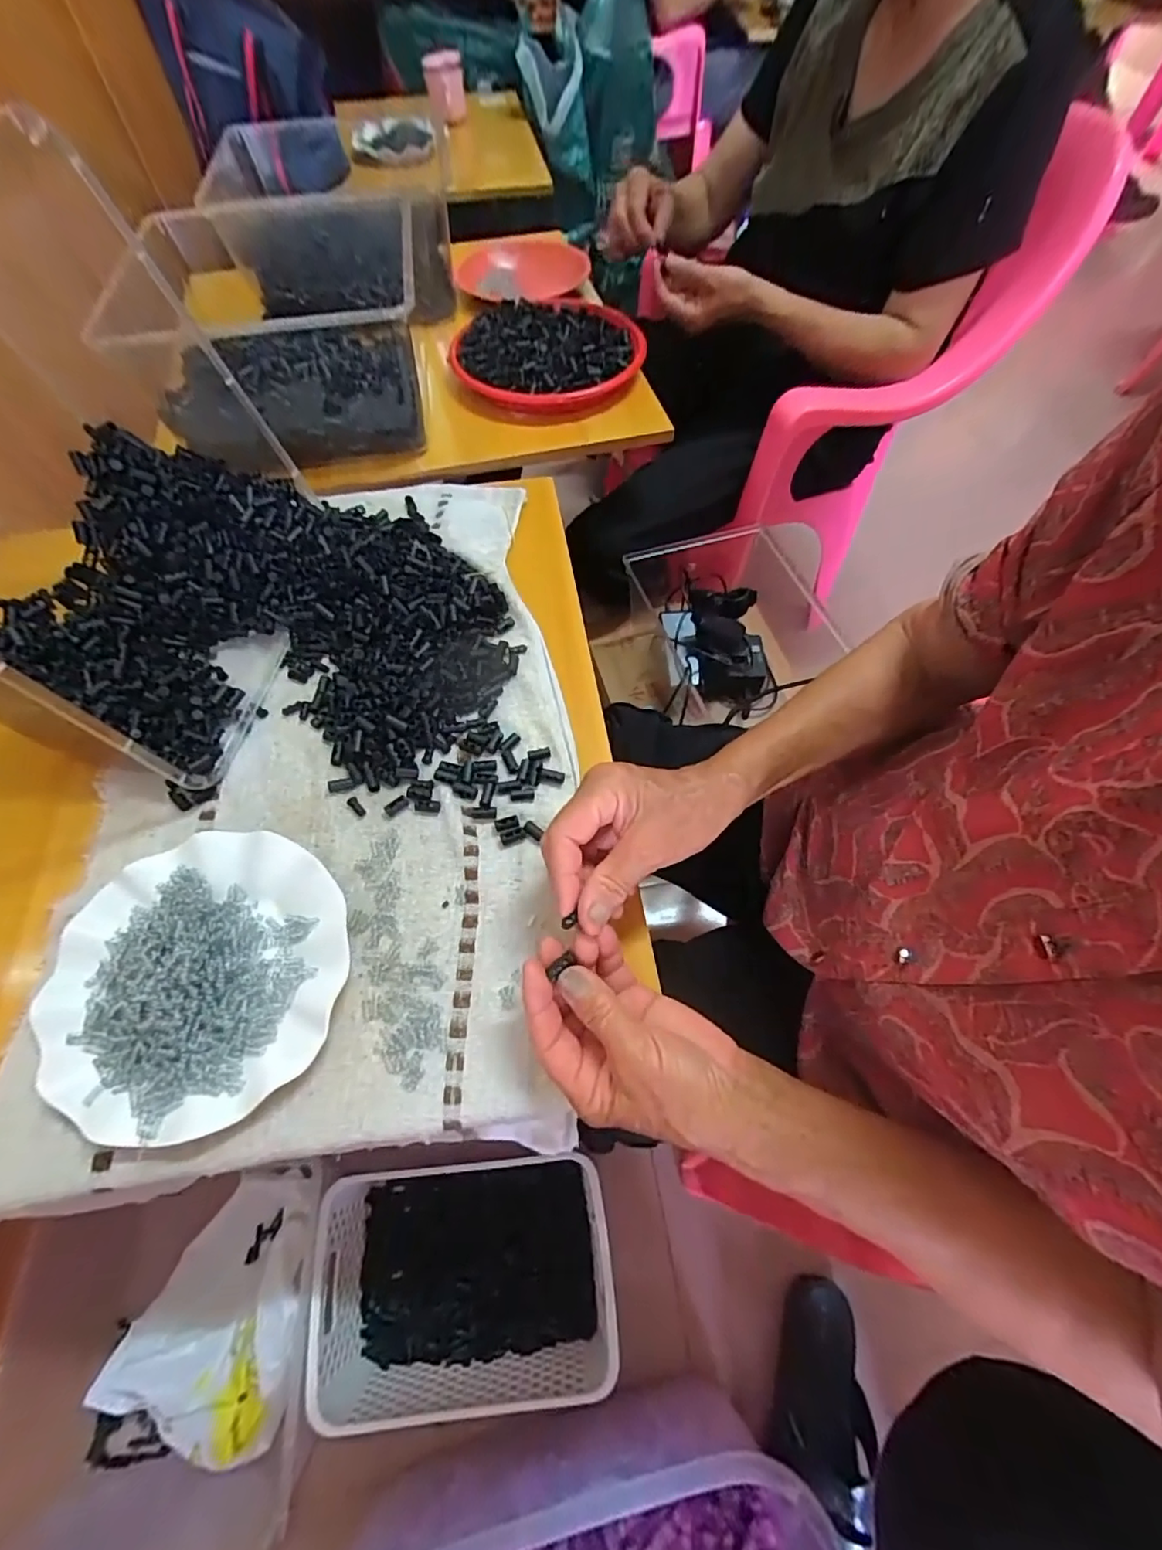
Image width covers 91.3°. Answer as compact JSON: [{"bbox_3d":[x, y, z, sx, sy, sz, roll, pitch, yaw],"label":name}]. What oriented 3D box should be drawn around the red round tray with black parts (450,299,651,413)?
[{"bbox_3d":[-0.039,-0.550,0.730,0.231,0.044,0.241,0,61,0],"label":"red round tray with black parts"}]

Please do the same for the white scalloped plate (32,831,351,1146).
[{"bbox_3d":[-0.243,0.122,0.361,0.177,0.029,0.177,0,61,0],"label":"white scalloped plate"}]

